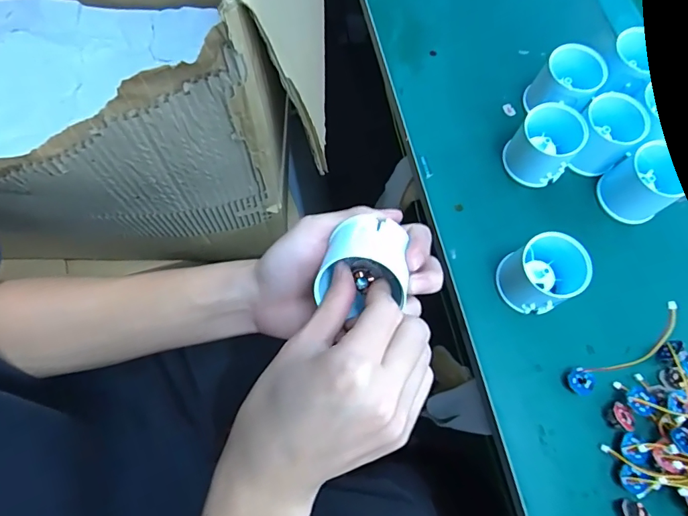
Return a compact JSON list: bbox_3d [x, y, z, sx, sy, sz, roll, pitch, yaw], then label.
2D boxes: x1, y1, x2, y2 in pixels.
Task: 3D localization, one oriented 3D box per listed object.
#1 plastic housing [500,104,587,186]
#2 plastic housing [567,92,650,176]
[{"bbox_3d":[0.178,-0.099,0.399,0.052,0.059,0.049,1,72,-2],"label":"plastic housing"},{"bbox_3d":[0.234,-0.110,0.408,0.062,0.054,0.058,0,72,-2],"label":"plastic housing"}]

